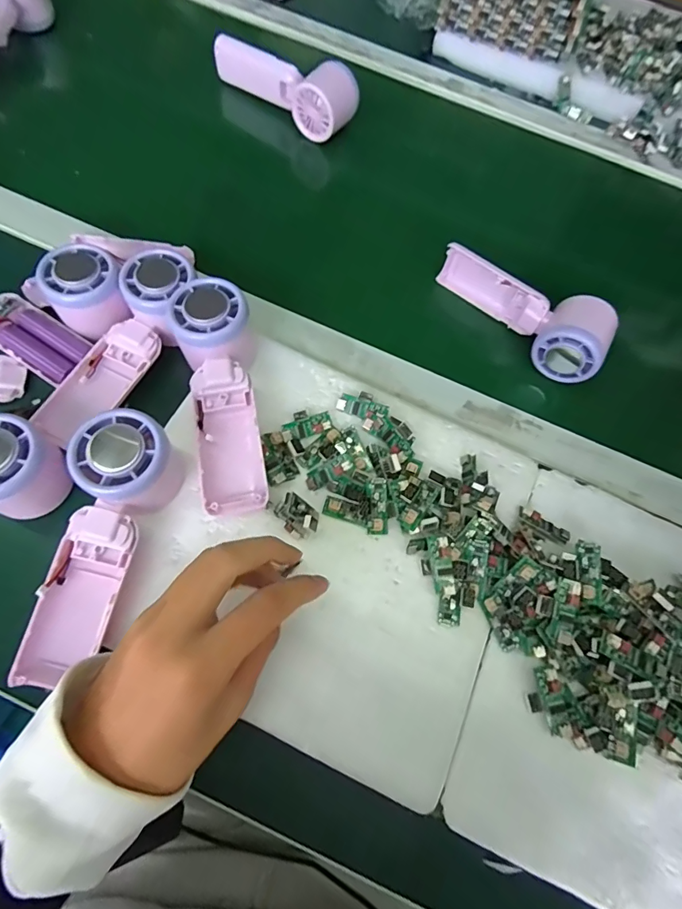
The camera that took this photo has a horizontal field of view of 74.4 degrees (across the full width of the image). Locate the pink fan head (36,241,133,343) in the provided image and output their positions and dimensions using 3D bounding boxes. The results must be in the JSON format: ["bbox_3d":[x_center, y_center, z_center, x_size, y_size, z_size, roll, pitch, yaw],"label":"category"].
[{"bbox_3d":[-0.194,-0.127,0.344,0.057,0.037,0.056,2,67,-6],"label":"pink fan head"}]

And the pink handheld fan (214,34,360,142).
[{"bbox_3d":[-0.056,-0.412,0.503,0.160,0.054,0.065,37,68,9],"label":"pink handheld fan"}]

